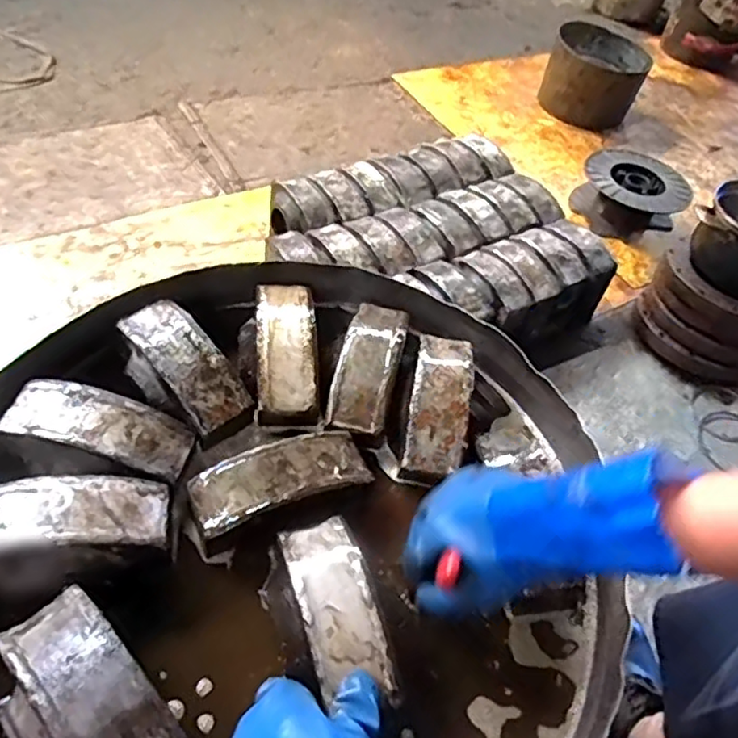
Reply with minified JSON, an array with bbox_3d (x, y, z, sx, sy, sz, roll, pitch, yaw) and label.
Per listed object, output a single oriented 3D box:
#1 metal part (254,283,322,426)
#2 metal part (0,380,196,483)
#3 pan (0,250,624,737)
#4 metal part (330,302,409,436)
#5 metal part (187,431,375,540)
[{"bbox_3d":[-0.088,-0.022,0.673,0.063,0.054,0.160,0,52,-11],"label":"metal part"},{"bbox_3d":[-0.245,0.053,0.574,0.163,0.035,0.061,16,51,2],"label":"metal part"},{"bbox_3d":[-0.071,0.118,0.563,0.535,0.102,0.538,5,51,-7],"label":"pan"},{"bbox_3d":[0.001,-0.009,0.659,0.057,0.028,0.158,15,51,1],"label":"metal part"},{"bbox_3d":[-0.077,0.098,0.570,0.161,0.034,0.062,-15,56,-22],"label":"metal part"}]

